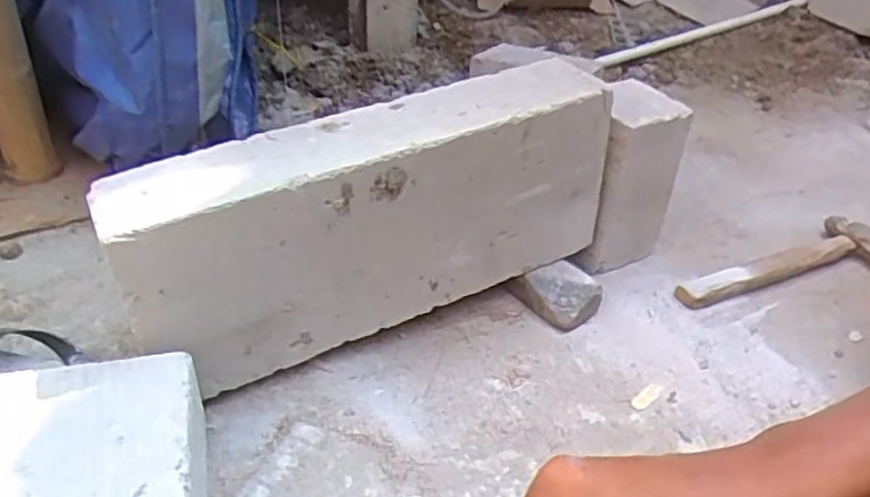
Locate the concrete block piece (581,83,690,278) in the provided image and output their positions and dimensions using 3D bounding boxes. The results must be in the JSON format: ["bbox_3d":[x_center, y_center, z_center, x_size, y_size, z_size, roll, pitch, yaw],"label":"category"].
[{"bbox_3d":[0.215,-0.081,0.845,0.120,0.212,0.095,-20,42,-28],"label":"concrete block piece"}]

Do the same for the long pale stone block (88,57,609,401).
[{"bbox_3d":[-0.058,-0.035,0.714,0.490,0.201,0.105,-15,38,-26],"label":"long pale stone block"}]

